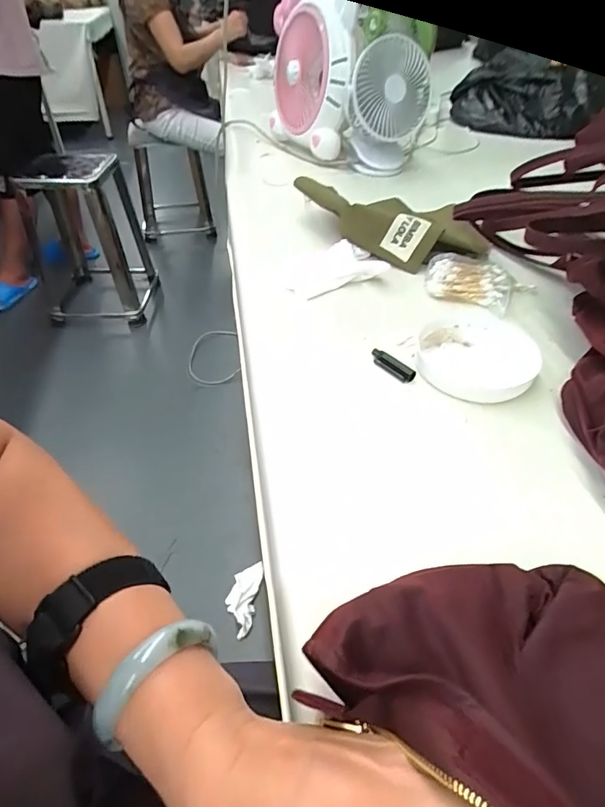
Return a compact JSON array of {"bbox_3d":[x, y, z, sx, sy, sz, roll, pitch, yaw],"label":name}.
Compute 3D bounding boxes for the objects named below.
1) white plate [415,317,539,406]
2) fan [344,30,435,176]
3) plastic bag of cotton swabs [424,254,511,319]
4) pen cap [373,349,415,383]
[{"bbox_3d":[0.171,-0.050,0.446,0.107,0.022,0.123,10,45,9],"label":"white plate"},{"bbox_3d":[0.153,-0.526,0.805,0.143,0.192,0.141,6,44,5],"label":"fan"},{"bbox_3d":[0.194,-0.146,0.528,0.093,0.024,0.088,13,45,12],"label":"plastic bag of cotton swabs"},{"bbox_3d":[0.087,-0.039,0.435,0.011,0.014,0.050,-31,52,-29],"label":"pen cap"}]

